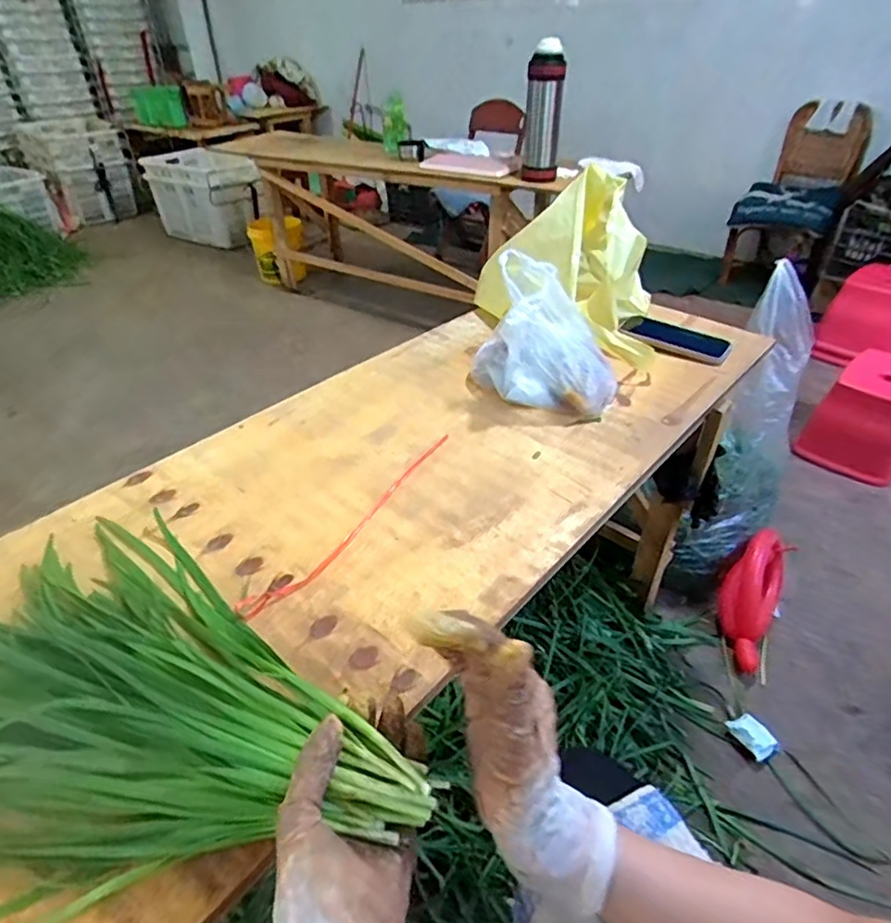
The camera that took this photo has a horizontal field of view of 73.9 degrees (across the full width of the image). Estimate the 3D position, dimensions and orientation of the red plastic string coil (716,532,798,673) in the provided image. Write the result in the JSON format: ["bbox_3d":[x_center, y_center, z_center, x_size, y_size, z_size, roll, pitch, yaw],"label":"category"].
[{"bbox_3d":[0.612,0.271,1.193,0.109,0.067,0.290,18,72,23],"label":"red plastic string coil"}]

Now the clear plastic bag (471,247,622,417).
[{"bbox_3d":[0.134,-0.167,0.790,0.192,0.154,0.141,10,38,13],"label":"clear plastic bag"}]

